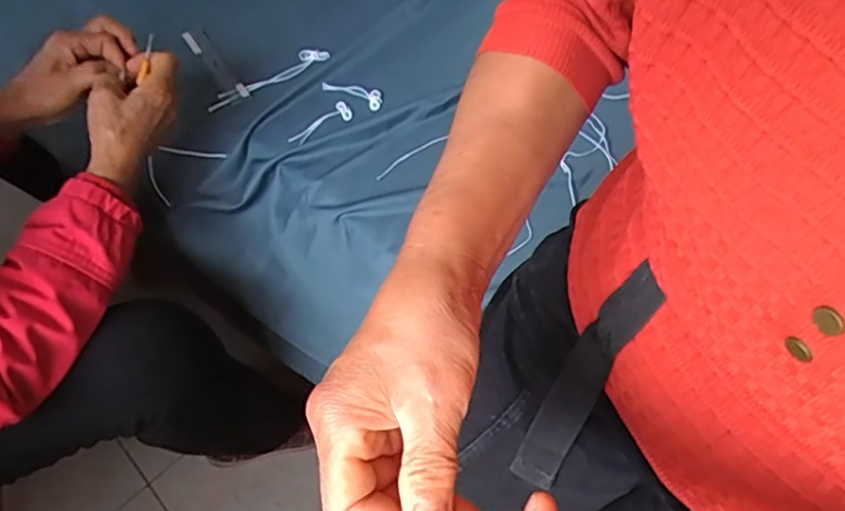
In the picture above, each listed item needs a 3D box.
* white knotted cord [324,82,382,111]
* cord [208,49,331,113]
[{"bbox_3d":[-0.087,-0.201,0.724,0.072,0.008,0.026,15,57,-9],"label":"white knotted cord"},{"bbox_3d":[-0.186,-0.215,0.710,0.161,0.006,0.021,-34,94,-20],"label":"cord"}]

